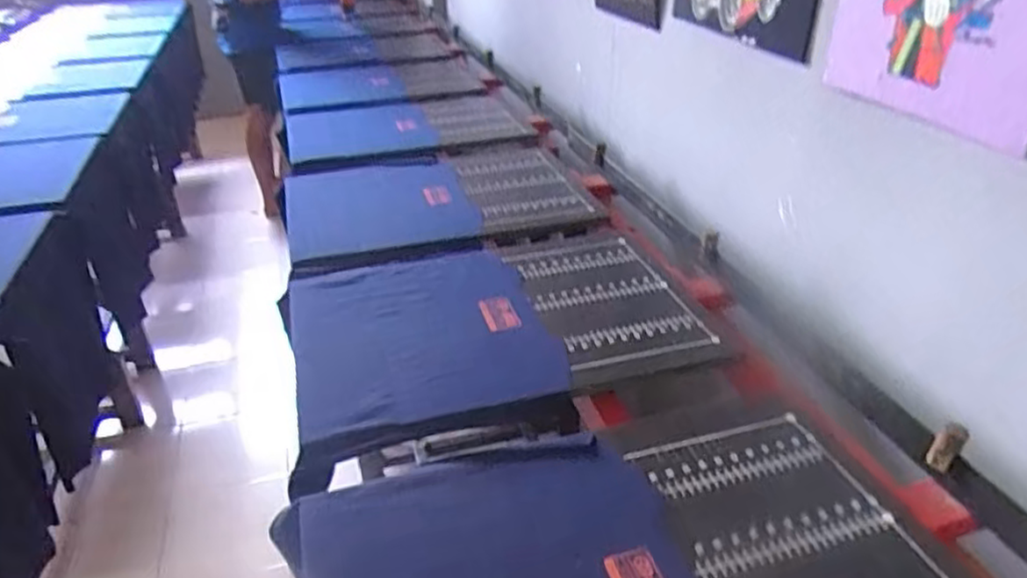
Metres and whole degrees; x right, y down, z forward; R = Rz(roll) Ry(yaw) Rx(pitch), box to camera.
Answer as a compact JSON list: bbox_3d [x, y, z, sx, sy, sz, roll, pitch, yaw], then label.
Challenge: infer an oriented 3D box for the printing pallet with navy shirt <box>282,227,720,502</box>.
[{"bbox_3d":[-0.027,0.043,1.045,0.604,0.041,0.453,-11,32,-14],"label":"printing pallet with navy shirt"}]

